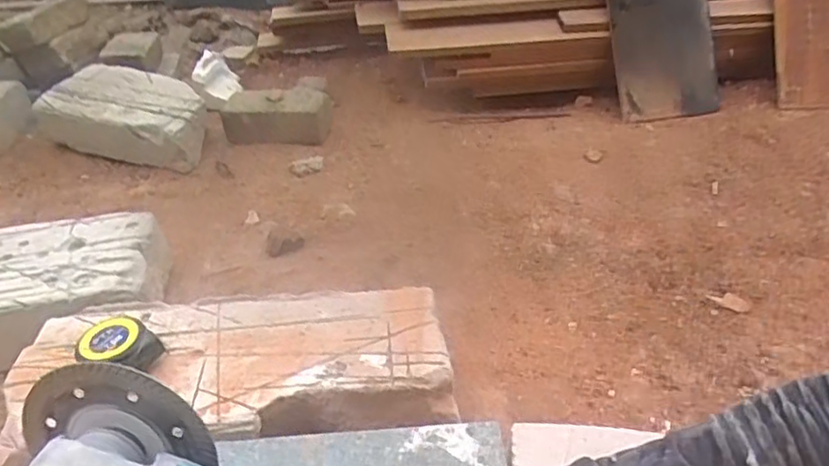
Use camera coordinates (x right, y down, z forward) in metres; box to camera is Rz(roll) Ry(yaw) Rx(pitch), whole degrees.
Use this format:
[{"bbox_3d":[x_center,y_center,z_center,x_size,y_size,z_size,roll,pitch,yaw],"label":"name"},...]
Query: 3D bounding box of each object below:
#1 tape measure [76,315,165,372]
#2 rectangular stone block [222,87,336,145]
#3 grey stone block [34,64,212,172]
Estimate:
[{"bbox_3d":[-0.312,0.124,0.657,0.087,0.046,0.060,23,45,28],"label":"tape measure"},{"bbox_3d":[-0.313,-0.265,1.402,0.242,0.082,0.130,2,36,9],"label":"rectangular stone block"},{"bbox_3d":[-0.603,-0.256,1.359,0.379,0.137,0.194,13,41,17],"label":"grey stone block"}]

